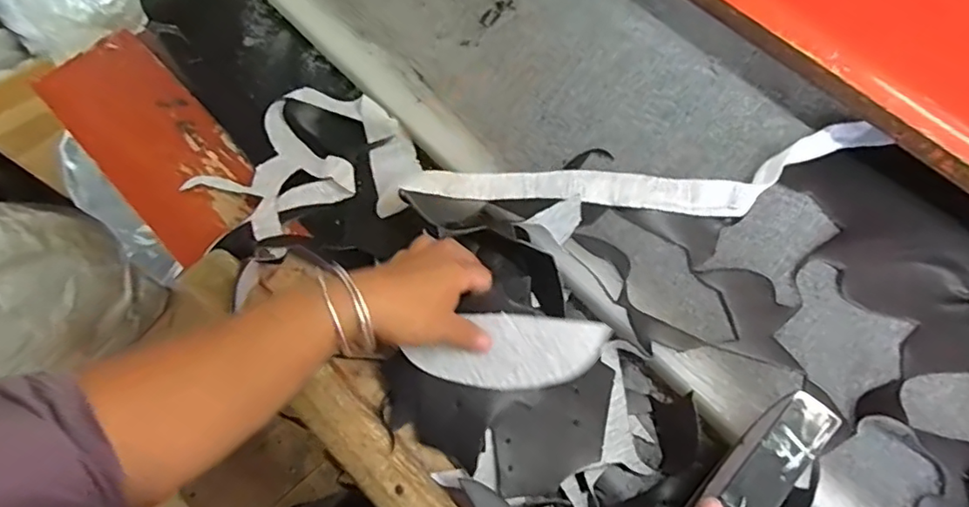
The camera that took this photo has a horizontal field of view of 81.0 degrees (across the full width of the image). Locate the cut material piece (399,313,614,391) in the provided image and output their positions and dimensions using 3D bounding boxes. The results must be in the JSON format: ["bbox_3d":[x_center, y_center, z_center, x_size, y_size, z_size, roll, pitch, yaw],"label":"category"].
[{"bbox_3d":[0.021,0.080,0.461,0.155,0.006,0.059,7,89,-8],"label":"cut material piece"}]

